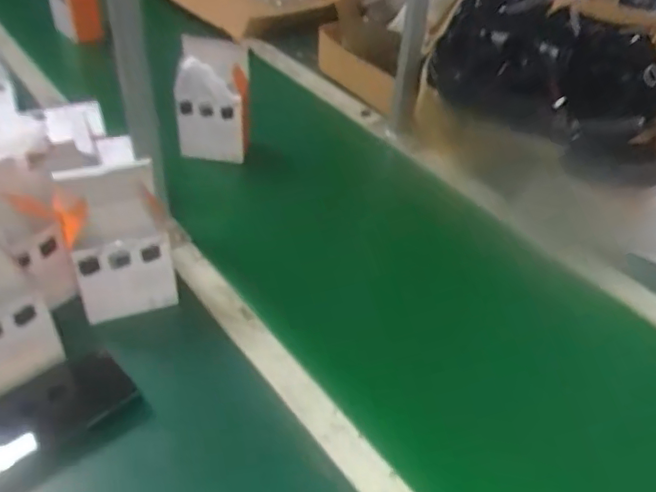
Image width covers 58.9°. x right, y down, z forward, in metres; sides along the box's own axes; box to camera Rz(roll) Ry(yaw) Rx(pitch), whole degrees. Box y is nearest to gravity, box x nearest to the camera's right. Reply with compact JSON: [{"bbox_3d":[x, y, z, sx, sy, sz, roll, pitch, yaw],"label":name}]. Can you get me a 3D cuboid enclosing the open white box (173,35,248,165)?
[{"bbox_3d":[-0.167,-0.211,0.845,0.100,0.162,0.066,-1,40,-8],"label":"open white box"}]

